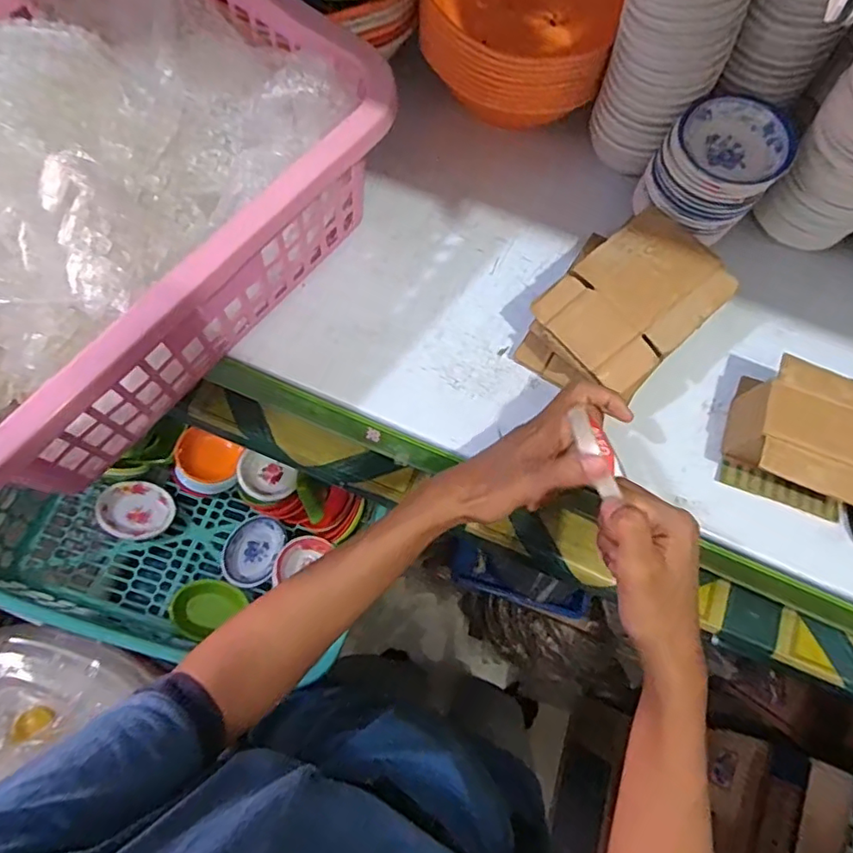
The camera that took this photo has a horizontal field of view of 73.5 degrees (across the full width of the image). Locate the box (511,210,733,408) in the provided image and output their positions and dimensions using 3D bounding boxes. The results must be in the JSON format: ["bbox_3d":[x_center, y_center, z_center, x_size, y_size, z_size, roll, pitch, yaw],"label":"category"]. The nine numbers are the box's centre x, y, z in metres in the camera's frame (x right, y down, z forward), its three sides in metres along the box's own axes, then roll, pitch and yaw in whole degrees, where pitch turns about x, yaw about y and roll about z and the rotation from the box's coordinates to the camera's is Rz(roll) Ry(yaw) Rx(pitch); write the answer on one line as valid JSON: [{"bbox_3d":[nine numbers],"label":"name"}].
[{"bbox_3d":[0.161,-0.094,0.469,0.113,0.063,0.153,39,74,11],"label":"box"}]

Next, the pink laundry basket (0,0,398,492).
[{"bbox_3d":[-0.255,-0.166,0.435,0.315,0.154,0.404,37,74,10],"label":"pink laundry basket"}]

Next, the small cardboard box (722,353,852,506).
[{"bbox_3d":[0.297,0.011,0.442,0.106,0.054,0.096,22,72,6],"label":"small cardboard box"}]

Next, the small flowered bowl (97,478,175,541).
[{"bbox_3d":[-0.394,0.113,0.774,0.096,0.018,0.076,21,72,5],"label":"small flowered bowl"}]

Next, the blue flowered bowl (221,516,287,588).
[{"bbox_3d":[-0.242,0.171,0.787,0.066,0.027,0.094,31,68,-24],"label":"blue flowered bowl"}]

